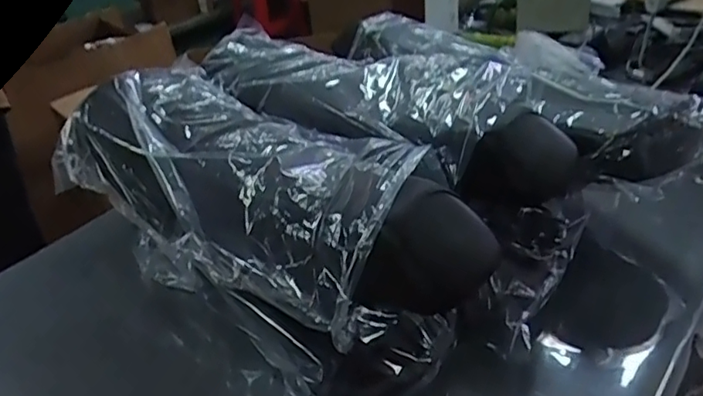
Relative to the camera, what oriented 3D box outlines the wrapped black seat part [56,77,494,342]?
[{"bbox_3d":[-0.120,-0.032,0.683,0.552,0.115,0.230,24,45,35],"label":"wrapped black seat part"}]

